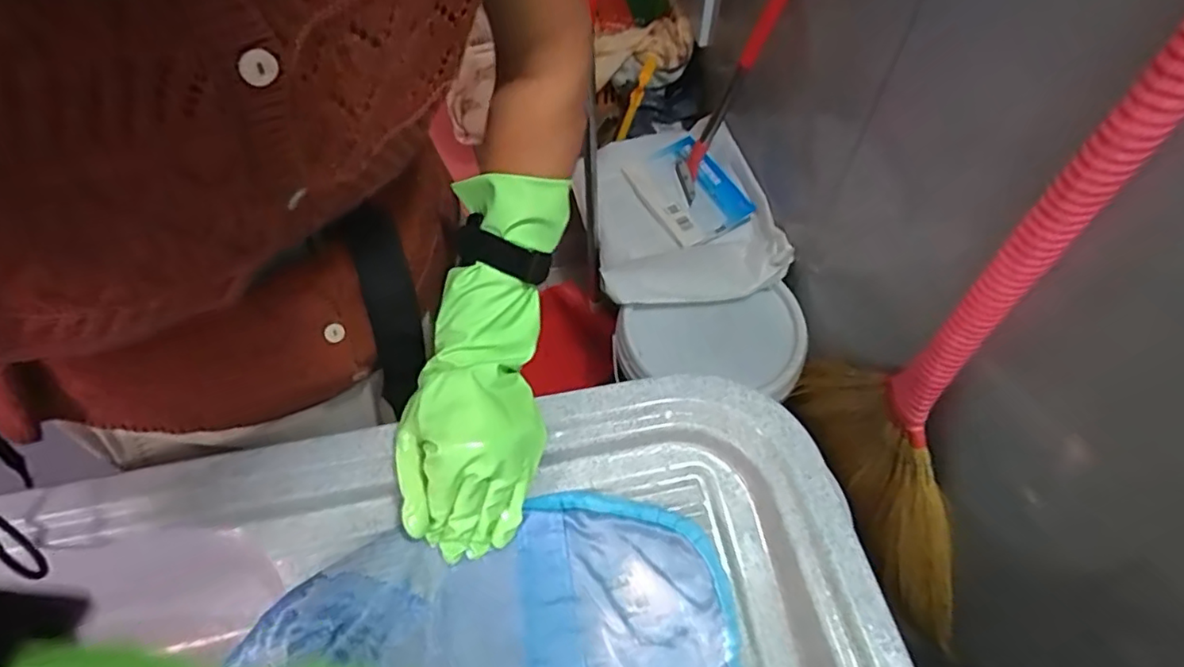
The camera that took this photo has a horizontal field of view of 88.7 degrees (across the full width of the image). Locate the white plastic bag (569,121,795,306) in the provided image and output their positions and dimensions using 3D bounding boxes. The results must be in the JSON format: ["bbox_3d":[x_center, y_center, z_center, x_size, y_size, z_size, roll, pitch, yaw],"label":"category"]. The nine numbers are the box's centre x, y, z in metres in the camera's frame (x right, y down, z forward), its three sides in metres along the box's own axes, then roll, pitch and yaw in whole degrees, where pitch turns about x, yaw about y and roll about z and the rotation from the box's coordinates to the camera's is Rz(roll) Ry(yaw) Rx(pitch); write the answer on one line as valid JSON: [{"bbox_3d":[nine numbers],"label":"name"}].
[{"bbox_3d":[0.146,-0.228,1.101,0.314,0.064,0.409,-9,56,-7],"label":"white plastic bag"}]

